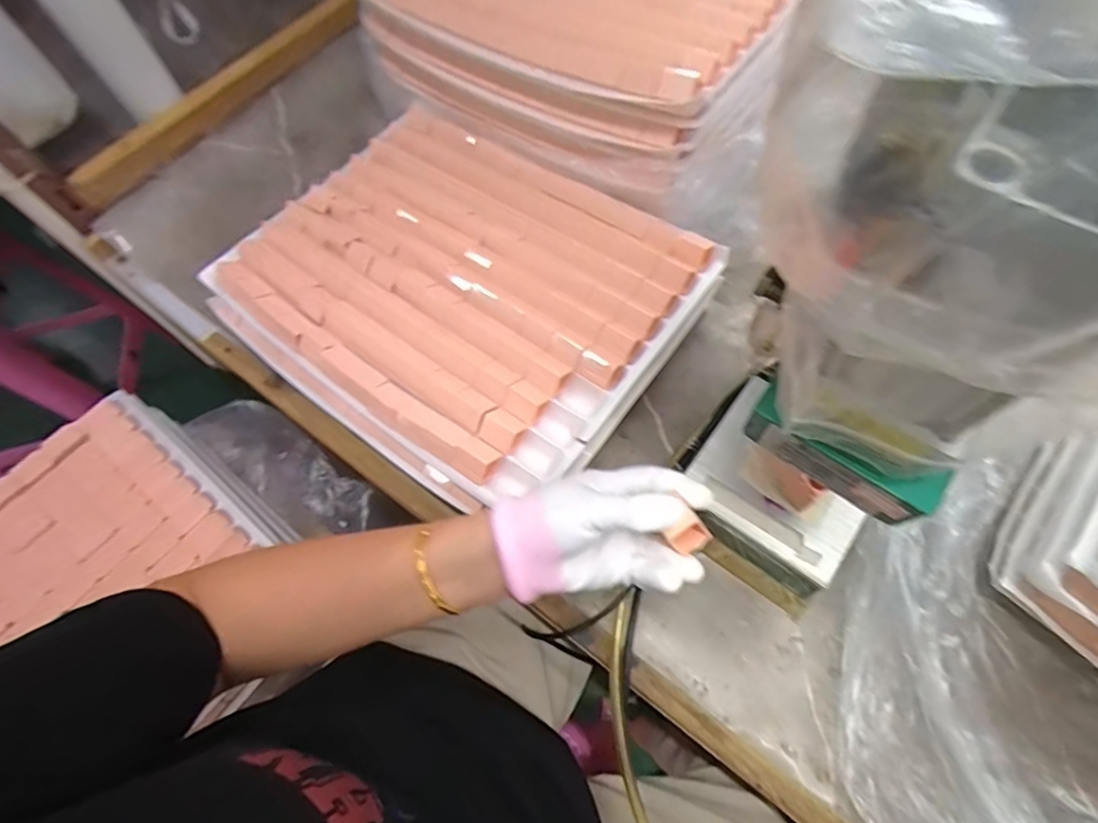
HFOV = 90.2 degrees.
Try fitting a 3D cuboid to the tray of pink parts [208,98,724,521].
[{"bbox_3d":[-0.085,-0.120,0.506,0.392,0.045,0.317,34,71,16],"label":"tray of pink parts"}]

